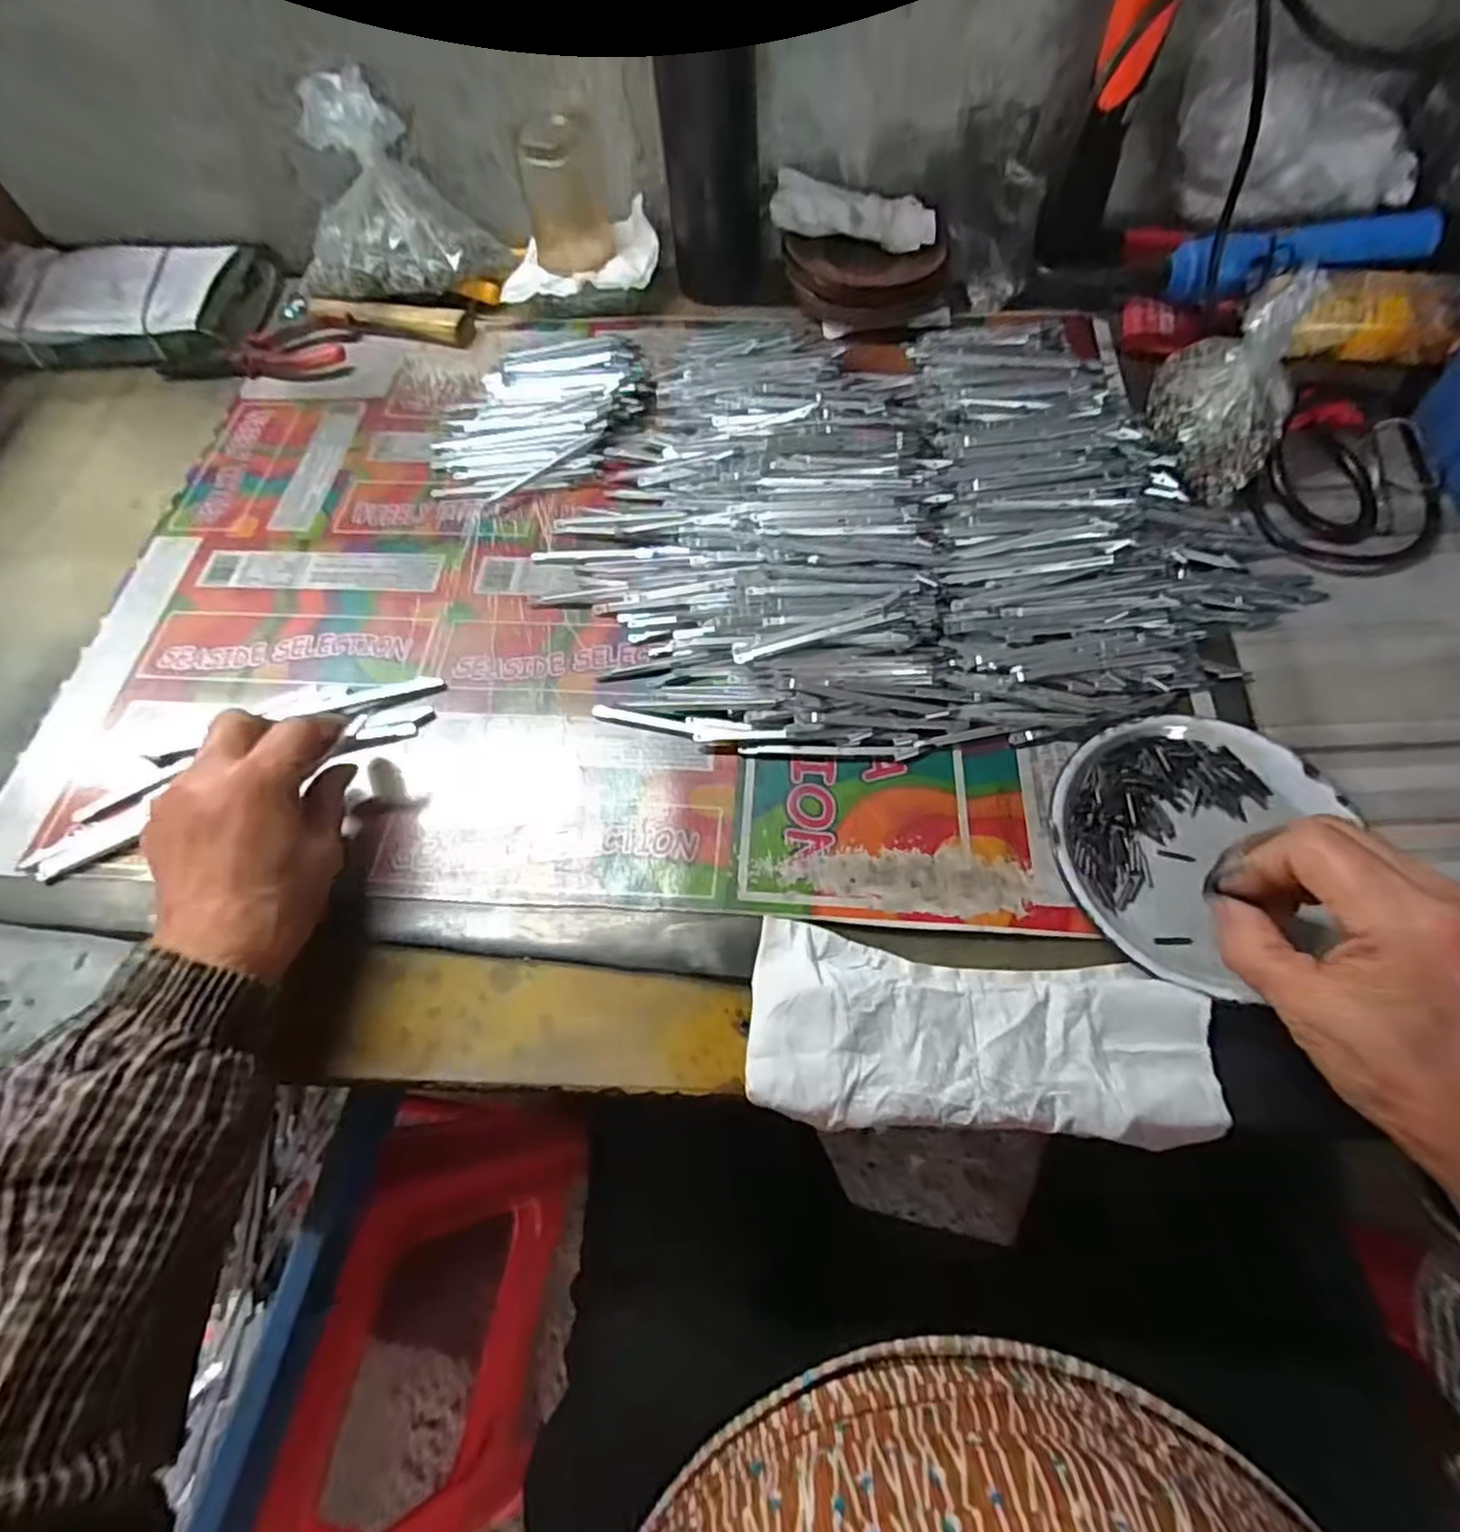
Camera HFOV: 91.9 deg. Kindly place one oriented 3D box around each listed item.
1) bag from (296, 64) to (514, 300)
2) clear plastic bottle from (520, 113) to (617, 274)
[{"bbox_3d":[-0.253,-0.414,0.519,0.154,0.120,0.072,-7,63,0],"label":"bag"},{"bbox_3d":[-0.122,-0.424,0.530,0.060,0.090,0.052,-9,63,-1],"label":"clear plastic bottle"}]

